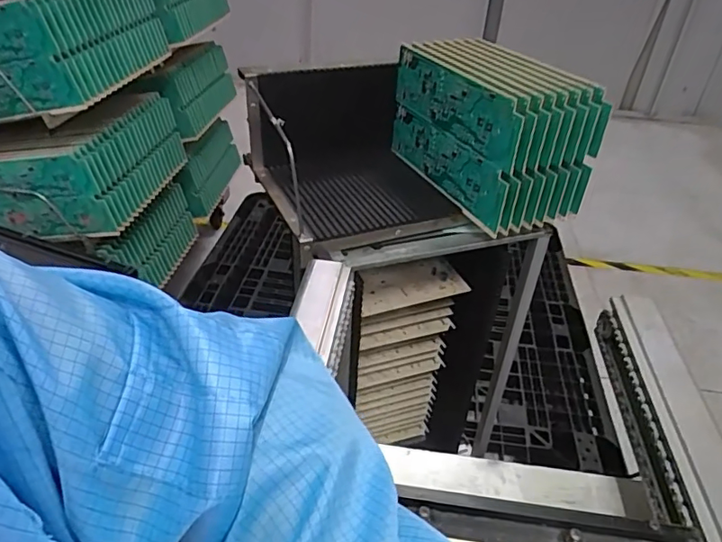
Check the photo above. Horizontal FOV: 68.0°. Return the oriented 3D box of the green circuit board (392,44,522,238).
[{"bbox_3d":[0.117,-0.186,0.735,0.010,0.173,0.271,-16,42,-21],"label":"green circuit board"}]

